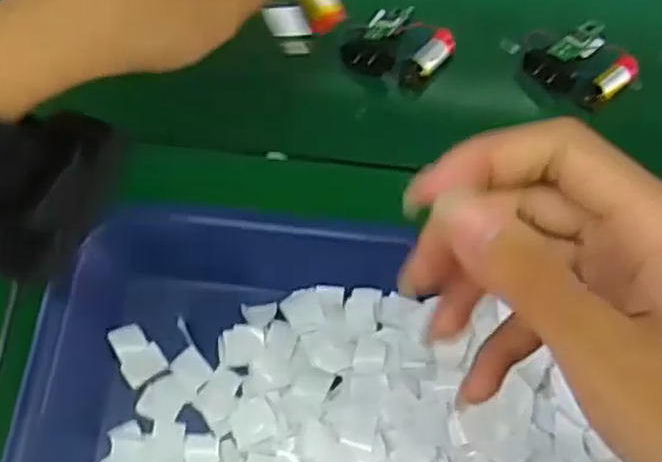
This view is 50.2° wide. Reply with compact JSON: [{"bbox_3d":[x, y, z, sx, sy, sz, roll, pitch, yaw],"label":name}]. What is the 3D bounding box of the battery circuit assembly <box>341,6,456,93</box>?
[{"bbox_3d":[0.043,-0.110,0.423,0.052,0.016,0.056,37,72,14],"label":"battery circuit assembly"}]

